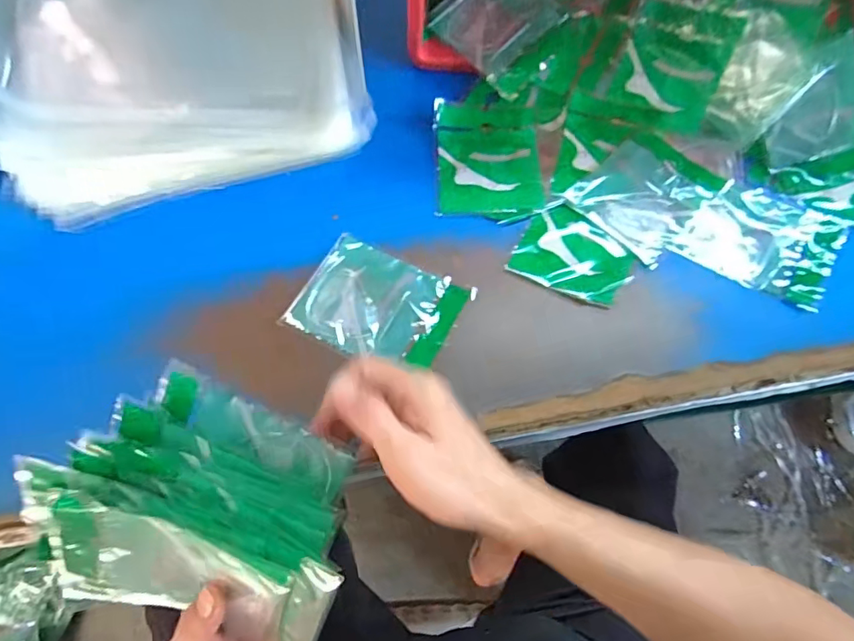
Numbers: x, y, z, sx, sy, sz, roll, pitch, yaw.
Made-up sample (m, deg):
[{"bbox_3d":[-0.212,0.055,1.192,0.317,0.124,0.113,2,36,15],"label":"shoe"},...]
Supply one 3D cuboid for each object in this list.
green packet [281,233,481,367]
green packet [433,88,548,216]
[{"bbox_3d":[-0.042,-0.013,0.458,0.134,0.007,0.102,24,67,10],"label":"green packet"},{"bbox_3d":[0.062,-0.171,0.531,0.105,0.009,0.146,0,65,0],"label":"green packet"}]

